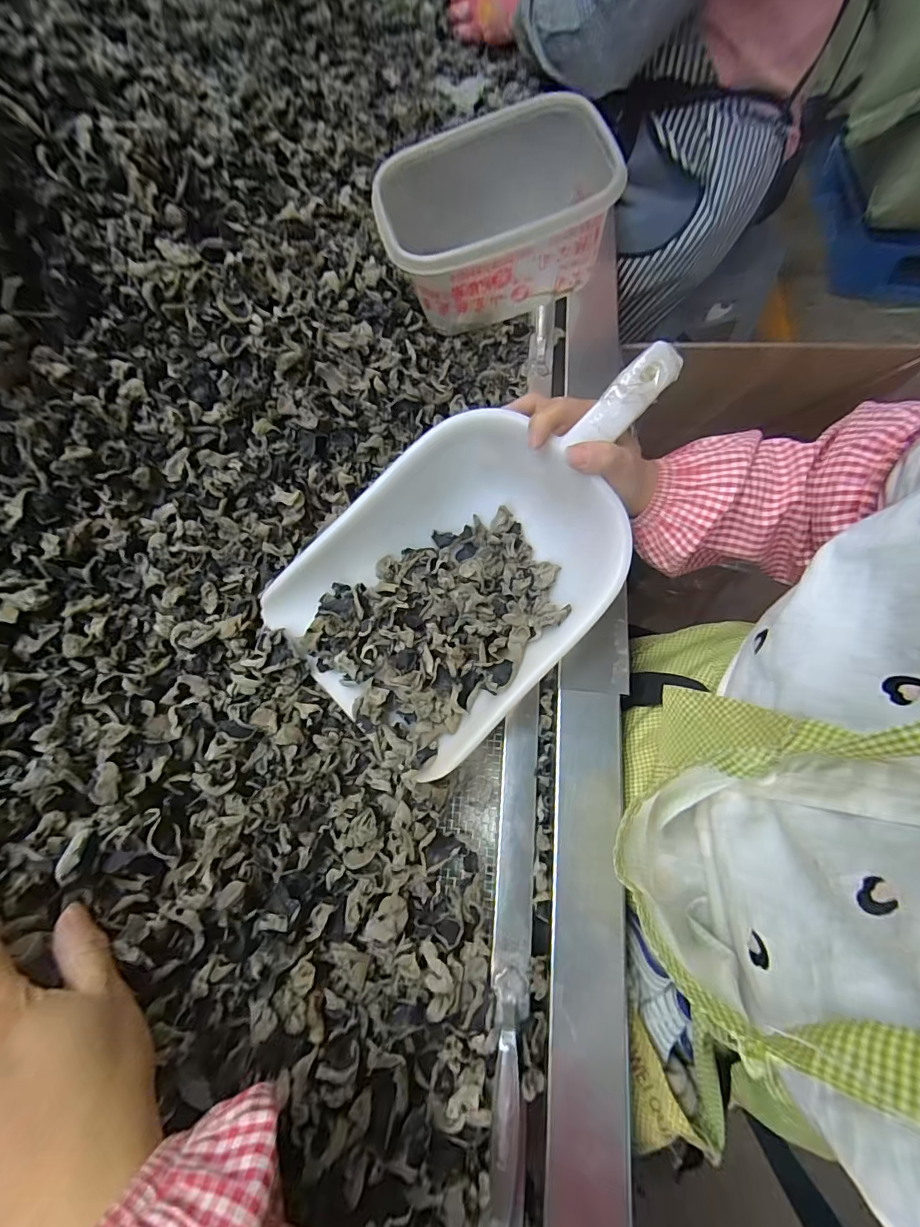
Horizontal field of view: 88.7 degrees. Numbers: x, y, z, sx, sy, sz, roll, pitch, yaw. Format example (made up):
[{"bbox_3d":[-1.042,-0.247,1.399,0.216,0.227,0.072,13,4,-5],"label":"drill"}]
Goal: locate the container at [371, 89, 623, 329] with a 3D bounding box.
[{"bbox_3d":[0.032,-0.363,0.449,0.215,0.115,0.170,1,70,0],"label":"container"}]

